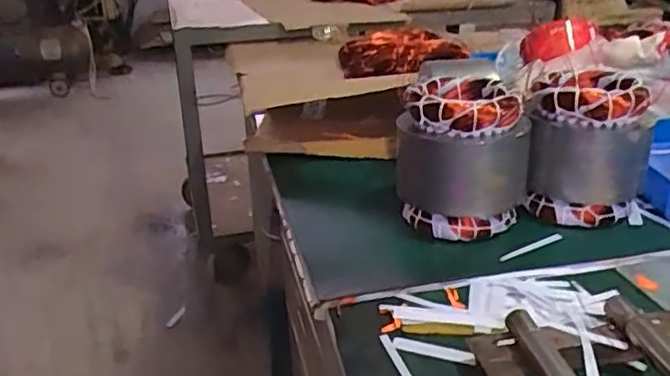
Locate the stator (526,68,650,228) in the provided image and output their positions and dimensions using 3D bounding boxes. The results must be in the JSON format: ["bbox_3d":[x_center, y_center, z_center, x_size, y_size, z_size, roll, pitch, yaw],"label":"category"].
[{"bbox_3d":[0.307,-0.053,0.784,0.132,0.161,0.128,8,27,19],"label":"stator"}]

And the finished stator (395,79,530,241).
[{"bbox_3d":[0.152,-0.038,0.776,0.150,0.163,0.129,1,25,4],"label":"finished stator"}]

